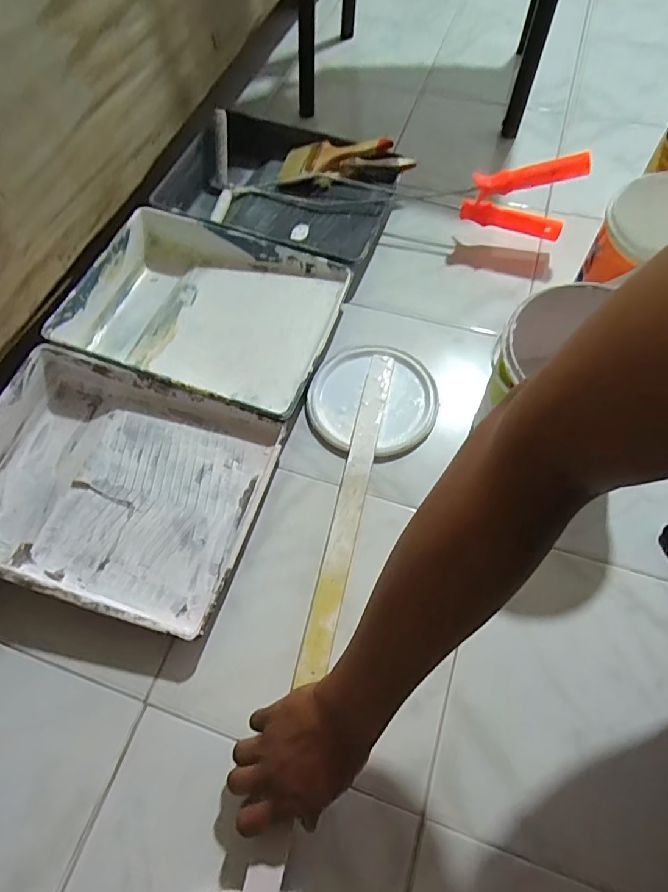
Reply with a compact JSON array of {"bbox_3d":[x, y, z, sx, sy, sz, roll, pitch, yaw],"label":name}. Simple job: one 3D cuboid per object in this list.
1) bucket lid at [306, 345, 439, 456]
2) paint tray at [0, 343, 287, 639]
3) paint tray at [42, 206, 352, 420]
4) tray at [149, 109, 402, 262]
[{"bbox_3d":[0.054,-0.065,0.676,0.168,0.023,0.162,-1,62,2],"label":"bucket lid"},{"bbox_3d":[-0.265,0.043,0.598,0.355,0.065,0.277,15,63,11],"label":"paint tray"},{"bbox_3d":[-0.184,-0.194,0.707,0.355,0.070,0.270,16,64,11],"label":"paint tray"},{"bbox_3d":[-0.089,-0.427,0.826,0.373,0.070,0.277,18,64,12],"label":"tray"}]

